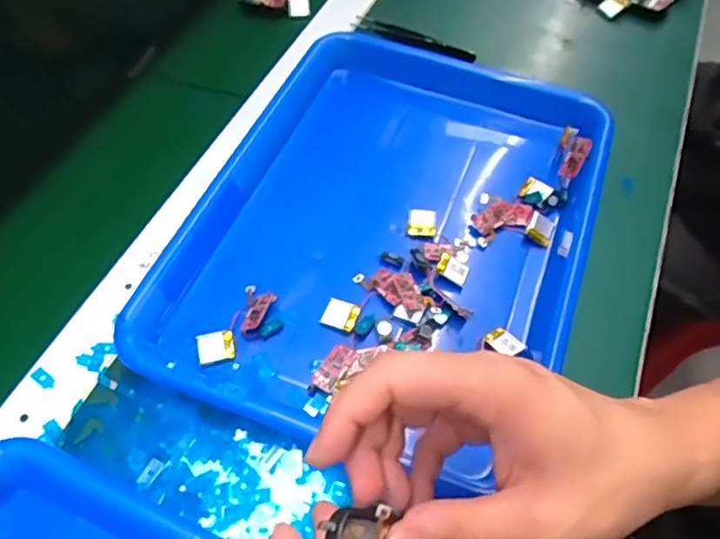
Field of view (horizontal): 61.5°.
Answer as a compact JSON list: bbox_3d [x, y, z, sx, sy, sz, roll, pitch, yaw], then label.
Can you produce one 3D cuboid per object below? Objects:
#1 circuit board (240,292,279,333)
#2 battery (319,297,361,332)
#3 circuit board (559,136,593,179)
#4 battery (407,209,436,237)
[{"bbox_3d":[-0.064,0.027,0.380,0.012,0.007,0.031,24,58,13],"label":"circuit board"},{"bbox_3d":[-0.012,0.028,0.381,0.021,0.006,0.020,18,57,9],"label":"battery"},{"bbox_3d":[0.159,-0.082,0.445,0.008,0.031,0.016,16,12,-36],"label":"circuit board"},{"bbox_3d":[0.044,-0.034,0.427,0.020,0.007,0.018,4,56,-1],"label":"battery"}]

